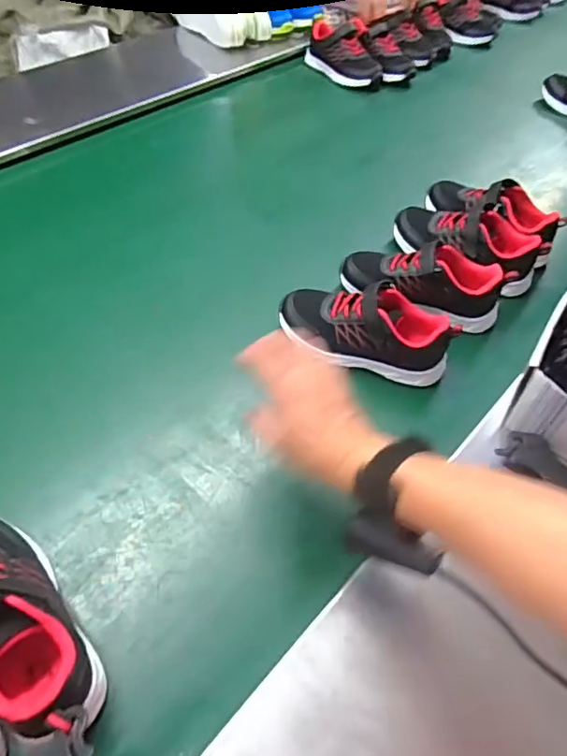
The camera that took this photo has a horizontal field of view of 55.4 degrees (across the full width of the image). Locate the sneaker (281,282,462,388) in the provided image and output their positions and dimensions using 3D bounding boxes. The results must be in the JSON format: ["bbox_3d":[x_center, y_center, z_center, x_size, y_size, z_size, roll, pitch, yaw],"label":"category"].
[{"bbox_3d":[0.092,-0.057,0.601,0.191,0.073,0.071,14,46,5],"label":"sneaker"}]

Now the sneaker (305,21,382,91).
[{"bbox_3d":[0.123,-0.677,1.135,0.078,0.090,0.198,-21,53,-25],"label":"sneaker"}]

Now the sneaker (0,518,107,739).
[{"bbox_3d":[-0.206,0.171,0.398,0.071,0.083,0.187,-29,56,-30],"label":"sneaker"}]

